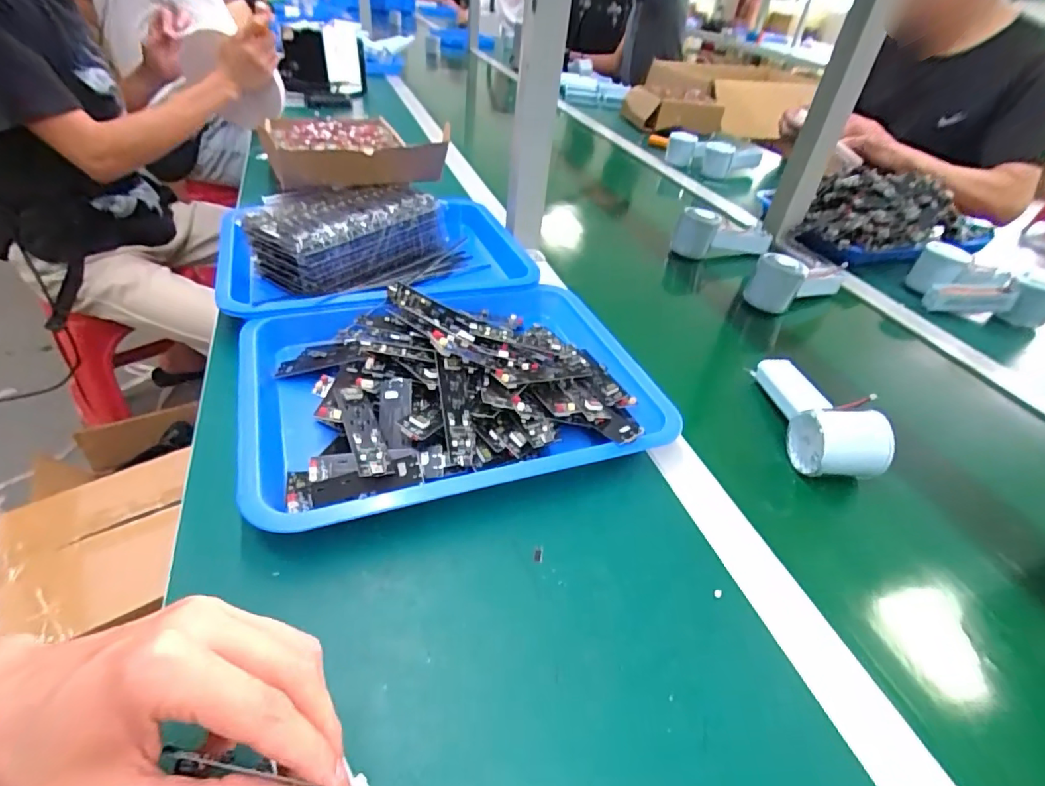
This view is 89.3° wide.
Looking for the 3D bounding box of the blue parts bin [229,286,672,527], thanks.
[{"bbox_3d":[-0.059,-0.015,0.464,0.341,0.069,0.268,-11,39,-21],"label":"blue parts bin"}]

